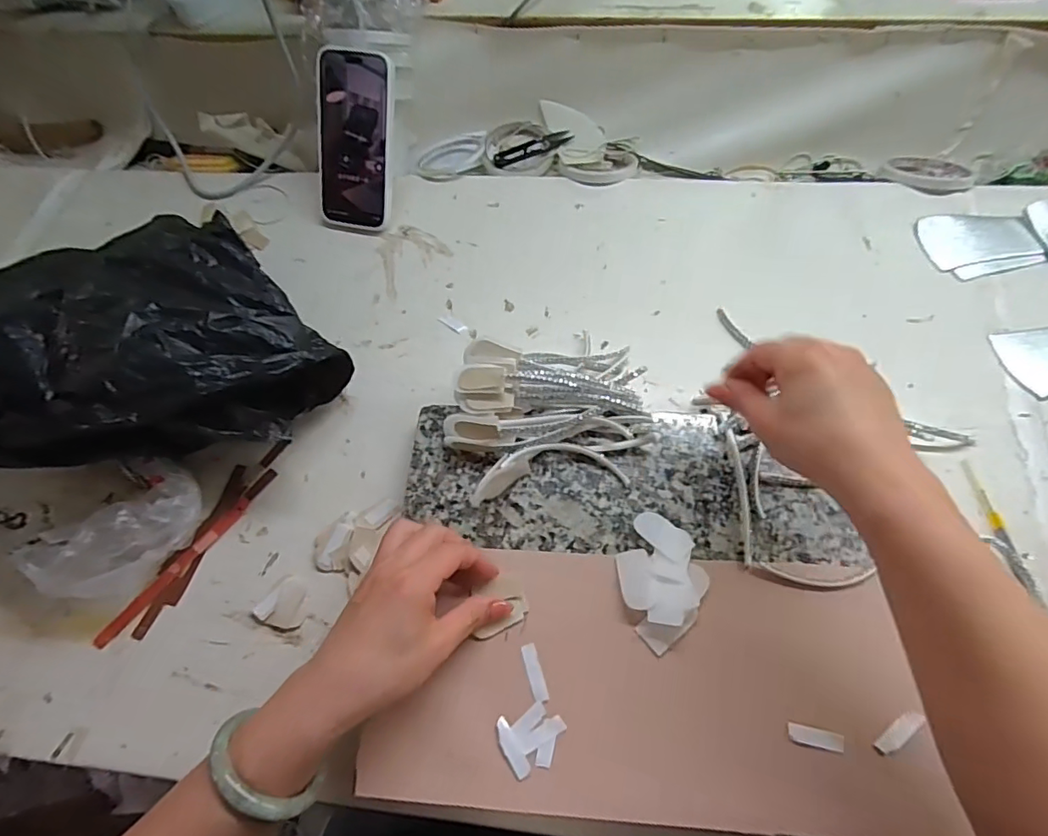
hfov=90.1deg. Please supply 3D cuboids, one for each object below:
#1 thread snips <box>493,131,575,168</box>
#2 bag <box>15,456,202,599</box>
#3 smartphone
[{"bbox_3d":[0.010,-0.331,0.640,0.102,0.006,0.028,-22,63,-7],"label":"thread snips"},{"bbox_3d":[-0.315,0.086,0.411,0.090,0.059,0.117,35,70,20],"label":"bag"},{"bbox_3d":[-0.178,-0.289,0.551,0.084,0.169,0.014,15,25,12],"label":"smartphone"}]

